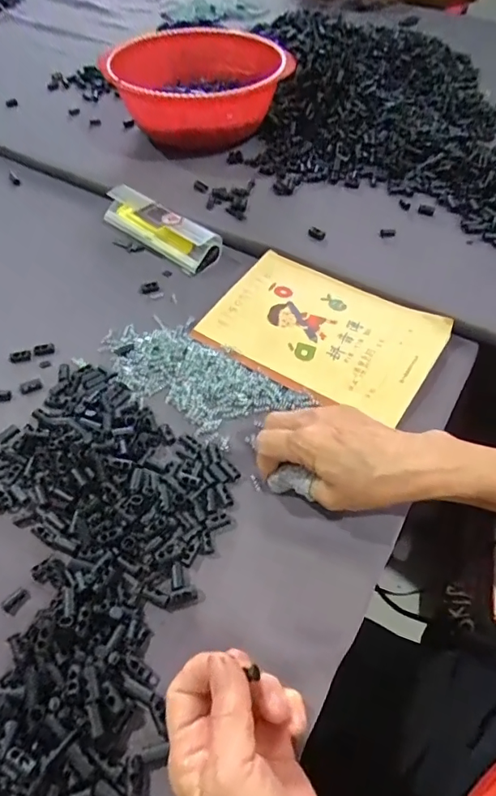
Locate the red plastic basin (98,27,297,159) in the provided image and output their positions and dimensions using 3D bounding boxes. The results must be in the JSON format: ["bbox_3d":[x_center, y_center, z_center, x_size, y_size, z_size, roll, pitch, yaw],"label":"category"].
[{"bbox_3d":[-0.071,-0.405,0.654,0.205,0.096,0.206,-1,53,1],"label":"red plastic basin"}]

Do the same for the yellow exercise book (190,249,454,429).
[{"bbox_3d":[0.070,-0.067,0.463,0.205,0.009,0.139,28,59,21],"label":"yellow exercise book"}]

